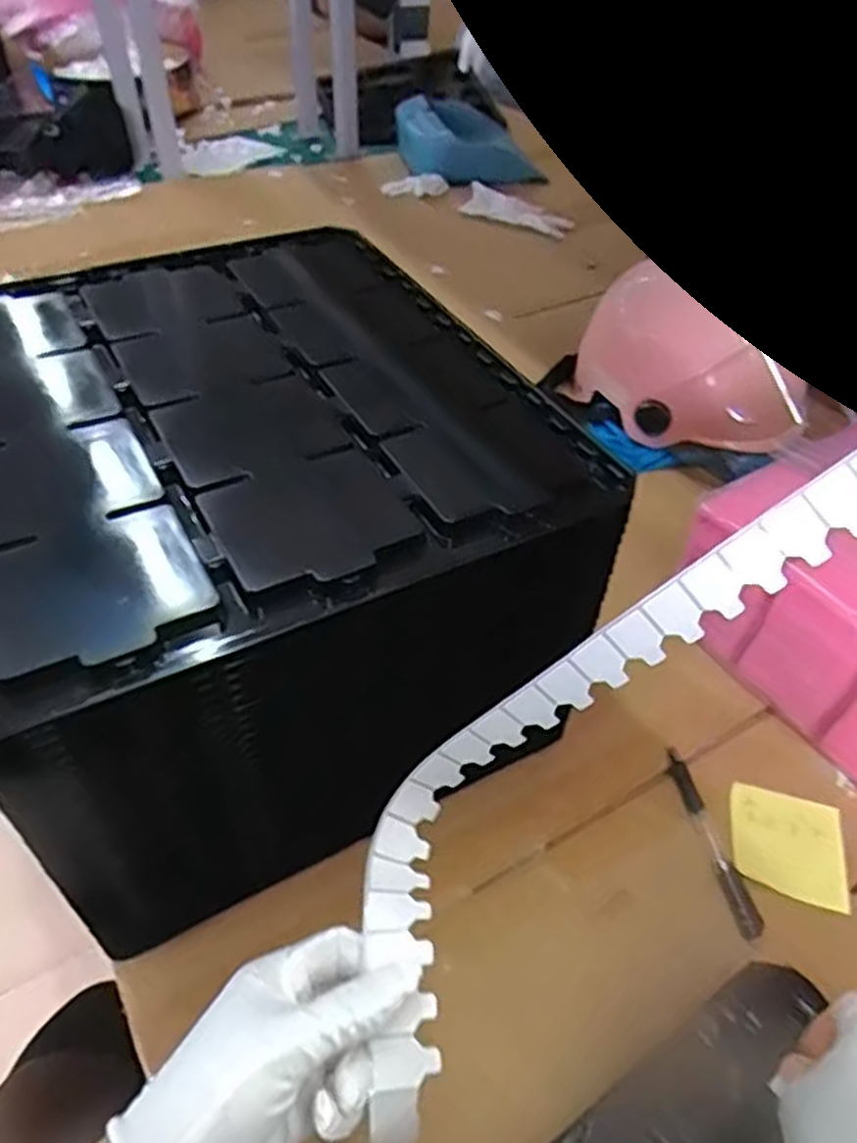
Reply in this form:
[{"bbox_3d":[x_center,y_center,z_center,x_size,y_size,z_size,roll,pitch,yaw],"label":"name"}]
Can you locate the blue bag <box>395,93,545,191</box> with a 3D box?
[{"bbox_3d":[0.066,-0.745,1.362,0.193,0.078,0.255,-12,48,-13],"label":"blue bag"}]

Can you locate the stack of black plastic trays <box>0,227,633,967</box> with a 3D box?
[{"bbox_3d":[-0.121,-0.024,0.553,0.341,0.248,0.382,-21,51,-20],"label":"stack of black plastic trays"}]

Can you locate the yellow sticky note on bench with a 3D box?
[{"bbox_3d":[0.251,0.189,0.544,0.076,0.008,0.077,12,47,9],"label":"yellow sticky note on bench"}]

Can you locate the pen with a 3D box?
[{"bbox_3d":[0.194,0.182,0.538,0.016,0.009,0.136,-6,47,-8],"label":"pen"}]

